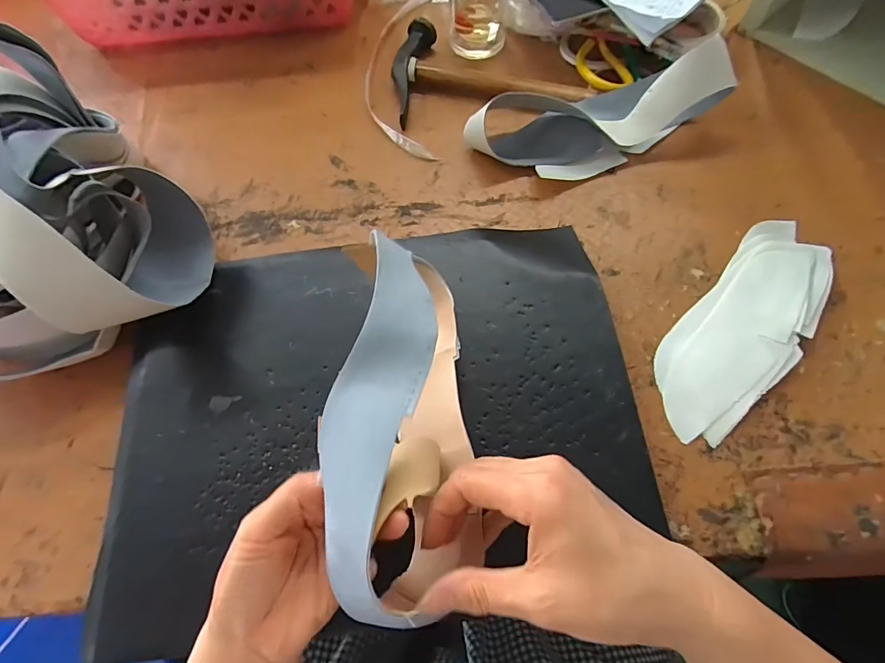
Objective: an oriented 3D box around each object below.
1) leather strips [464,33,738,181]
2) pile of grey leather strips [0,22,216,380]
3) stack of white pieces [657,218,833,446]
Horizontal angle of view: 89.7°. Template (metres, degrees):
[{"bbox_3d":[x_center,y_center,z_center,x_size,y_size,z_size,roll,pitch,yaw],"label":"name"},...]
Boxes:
[{"bbox_3d":[0.159,-0.225,0.464,0.265,0.097,0.101,-13,66,11],"label":"leather strips"},{"bbox_3d":[-0.361,-0.095,0.369,0.276,0.185,0.228,-8,67,-1],"label":"pile of grey leather strips"},{"bbox_3d":[0.271,-0.009,0.395,0.086,0.022,0.239,40,74,17],"label":"stack of white pieces"}]

